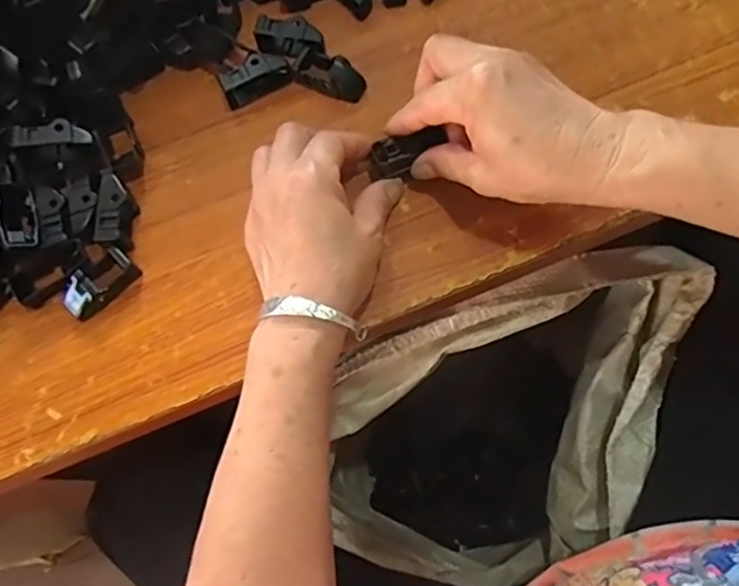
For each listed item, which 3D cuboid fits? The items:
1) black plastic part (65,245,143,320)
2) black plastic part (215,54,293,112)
[{"bbox_3d":[-0.171,-0.005,0.390,0.047,0.017,0.025,-35,73,-7],"label":"black plastic part"},{"bbox_3d":[-0.081,-0.151,0.429,0.049,0.023,0.018,-27,72,-5],"label":"black plastic part"}]

